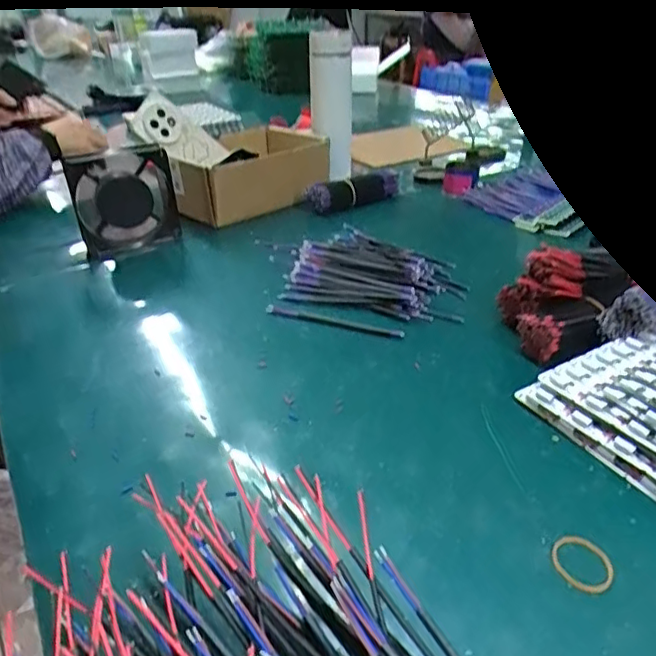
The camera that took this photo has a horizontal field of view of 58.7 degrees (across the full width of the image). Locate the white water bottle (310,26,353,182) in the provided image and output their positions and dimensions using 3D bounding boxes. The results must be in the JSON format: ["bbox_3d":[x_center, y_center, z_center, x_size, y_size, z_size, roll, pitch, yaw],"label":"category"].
[{"bbox_3d":[0.007,-0.342,0.927,0.065,0.225,0.066,-3,31,-2],"label":"white water bottle"}]

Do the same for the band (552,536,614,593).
[{"bbox_3d":[0.153,0.140,0.350,0.034,0.004,0.038,10,33,19],"label":"band"}]

